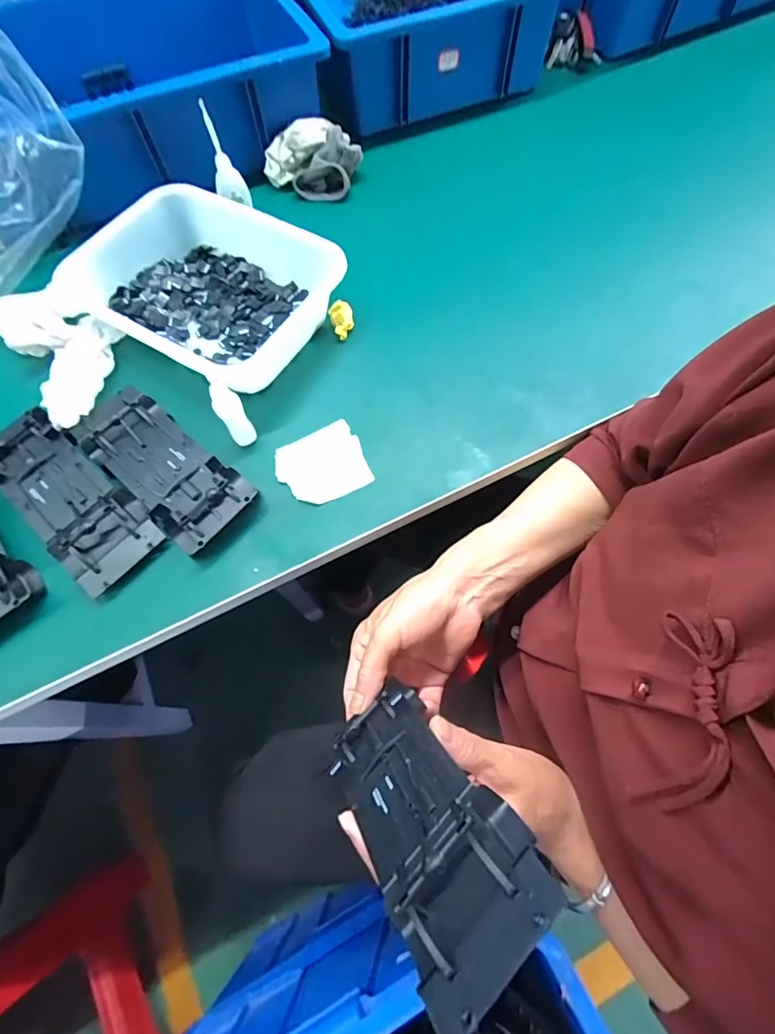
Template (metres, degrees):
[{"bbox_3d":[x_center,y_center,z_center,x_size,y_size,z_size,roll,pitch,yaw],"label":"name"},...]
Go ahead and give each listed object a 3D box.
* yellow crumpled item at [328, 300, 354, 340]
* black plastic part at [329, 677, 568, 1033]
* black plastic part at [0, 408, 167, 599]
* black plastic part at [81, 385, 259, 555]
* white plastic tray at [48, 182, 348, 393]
[{"bbox_3d":[-0.046,-0.204,0.475,0.021,0.026,0.030,-20,67,-7],"label":"yellow crumpled item"},{"bbox_3d":[0.016,0.158,0.254,0.071,0.173,0.022,-34,109,-13],"label":"black plastic part"},{"bbox_3d":[-0.279,-0.019,0.396,0.182,0.020,0.077,38,73,13],"label":"black plastic part"},{"bbox_3d":[-0.201,-0.050,0.404,0.183,0.024,0.077,38,72,17],"label":"black plastic part"},{"bbox_3d":[-0.189,-0.234,0.465,0.242,0.059,0.184,32,70,15],"label":"white plastic tray"}]

